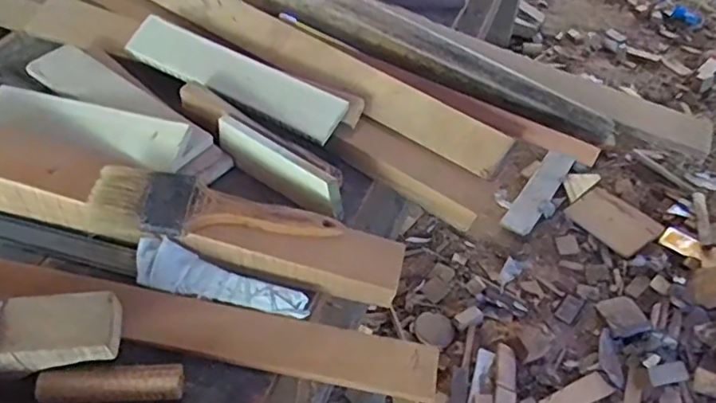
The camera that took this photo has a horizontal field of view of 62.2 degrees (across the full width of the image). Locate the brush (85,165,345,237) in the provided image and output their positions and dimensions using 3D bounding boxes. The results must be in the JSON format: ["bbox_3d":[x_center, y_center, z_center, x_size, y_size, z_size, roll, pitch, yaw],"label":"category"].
[{"bbox_3d":[-0.106,0.004,0.455,0.183,0.011,0.054,7,49,-11],"label":"brush"}]

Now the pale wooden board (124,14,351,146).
[{"bbox_3d":[-0.121,-0.121,0.563,0.234,0.008,0.048,26,72,16],"label":"pale wooden board"}]

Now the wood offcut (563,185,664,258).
[{"bbox_3d":[0.627,0.040,1.448,0.146,0.020,0.188,-26,53,-25],"label":"wood offcut"}]

